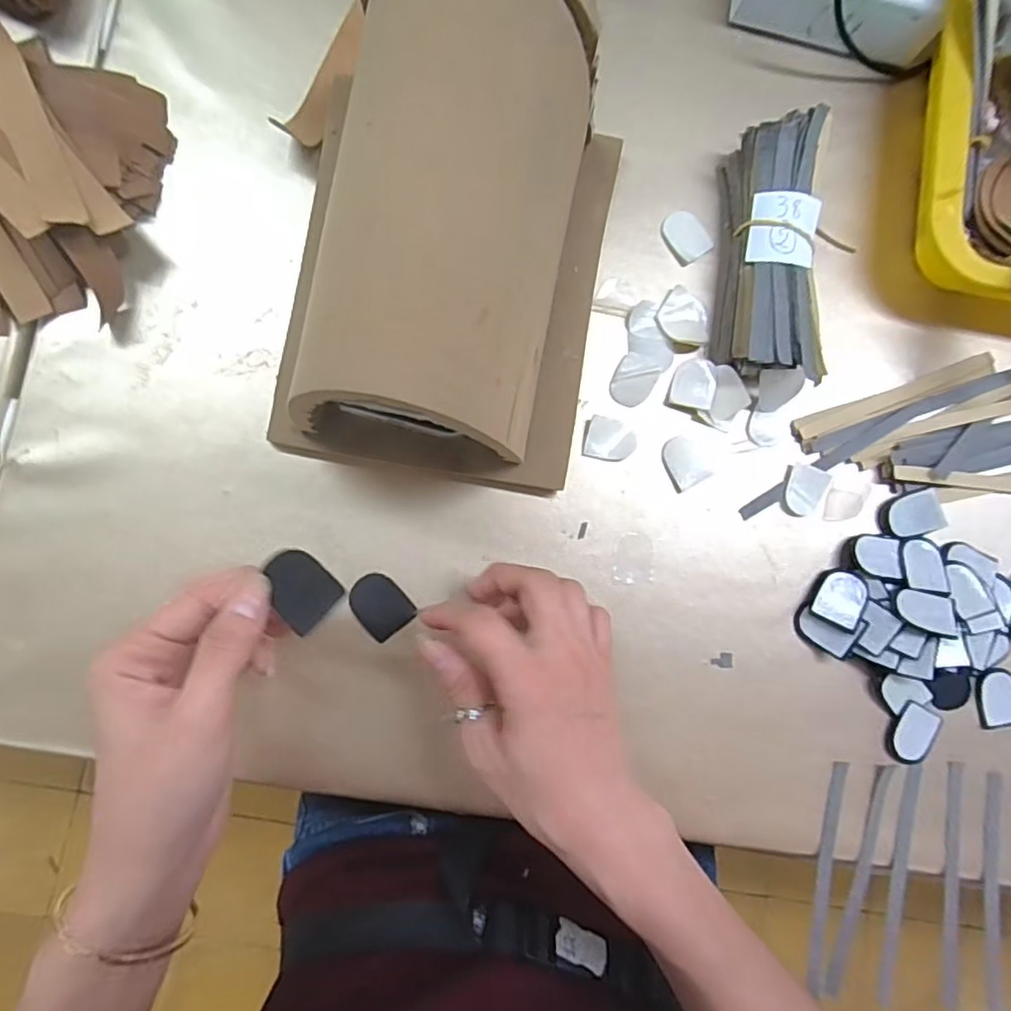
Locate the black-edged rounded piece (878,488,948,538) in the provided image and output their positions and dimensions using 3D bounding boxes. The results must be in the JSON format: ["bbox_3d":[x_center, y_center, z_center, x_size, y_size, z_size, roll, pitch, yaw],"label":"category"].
[{"bbox_3d":[0.241,0.006,0.349,0.034,0.011,0.024,-15,88,-7],"label":"black-edged rounded piece"}]

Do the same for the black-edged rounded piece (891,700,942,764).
[{"bbox_3d":[0.239,0.134,0.345,0.025,0.004,0.034,26,84,-4],"label":"black-edged rounded piece"}]

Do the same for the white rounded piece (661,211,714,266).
[{"bbox_3d":[0.108,-0.162,0.354,0.025,0.004,0.030,-35,91,-7],"label":"white rounded piece"}]

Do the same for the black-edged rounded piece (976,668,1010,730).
[{"bbox_3d":[0.297,0.116,0.353,0.030,0.004,0.034,-8,87,-7],"label":"black-edged rounded piece"}]

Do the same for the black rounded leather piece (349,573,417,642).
[{"bbox_3d":[-0.068,0.054,0.320,0.027,0.004,0.034,-39,93,-5],"label":"black rounded leather piece"}]

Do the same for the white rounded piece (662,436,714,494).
[{"bbox_3d":[0.103,-0.025,0.341,0.023,0.004,0.029,-28,90,-7],"label":"white rounded piece"}]

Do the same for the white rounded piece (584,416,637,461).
[{"bbox_3d":[0.061,-0.037,0.337,0.028,0.004,0.023,12,85,-6],"label":"white rounded piece"}]

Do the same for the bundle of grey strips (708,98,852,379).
[{"bbox_3d":[0.152,-0.143,0.332,0.055,0.033,0.142,-1,87,-7],"label":"bundle of grey strips"}]

